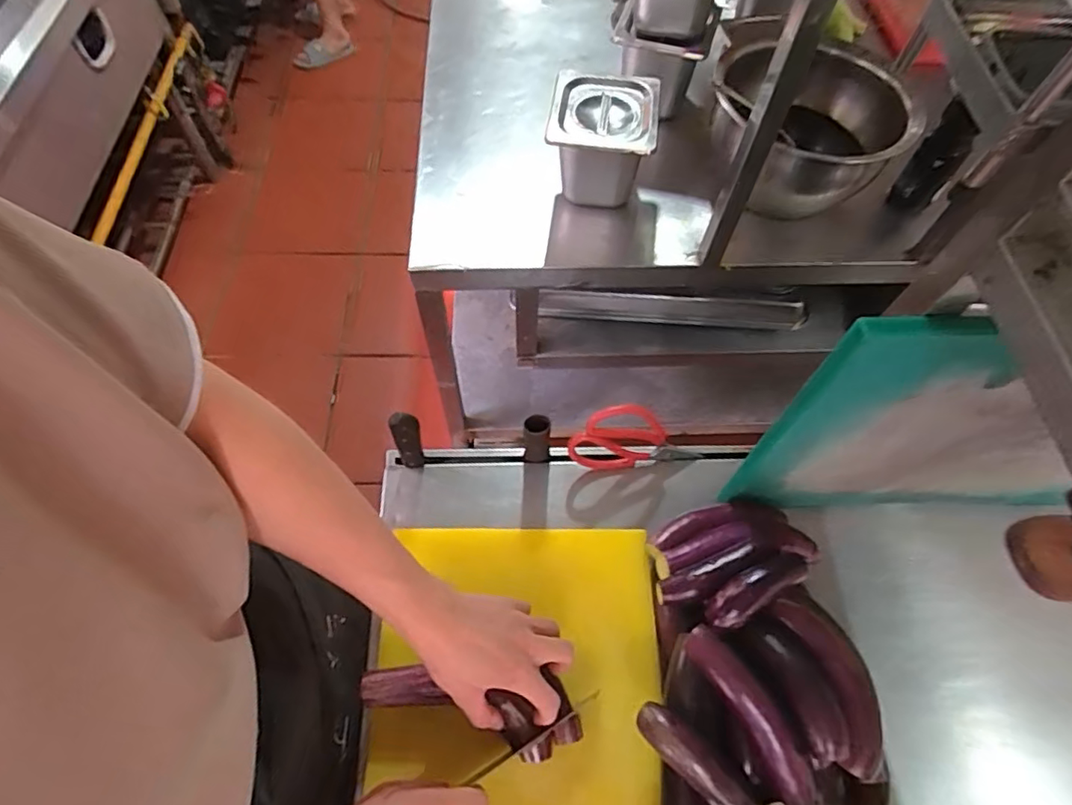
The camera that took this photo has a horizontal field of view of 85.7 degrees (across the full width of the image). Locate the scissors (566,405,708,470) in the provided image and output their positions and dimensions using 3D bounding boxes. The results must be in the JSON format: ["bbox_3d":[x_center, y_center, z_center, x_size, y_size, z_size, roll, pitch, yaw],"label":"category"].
[{"bbox_3d":[0.128,0.042,0.714,0.171,0.108,0.041,-5,62,-4],"label":"scissors"}]

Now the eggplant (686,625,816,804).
[{"bbox_3d":[0.205,0.294,0.550,0.039,0.039,0.173,-30,67,-17],"label":"eggplant"}]

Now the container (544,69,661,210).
[{"bbox_3d":[0.105,-0.423,0.961,0.164,0.156,0.166,10,62,3],"label":"container"}]

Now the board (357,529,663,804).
[{"bbox_3d":[-0.020,0.328,0.592,0.297,0.025,0.400,0,62,-2],"label":"board"}]

